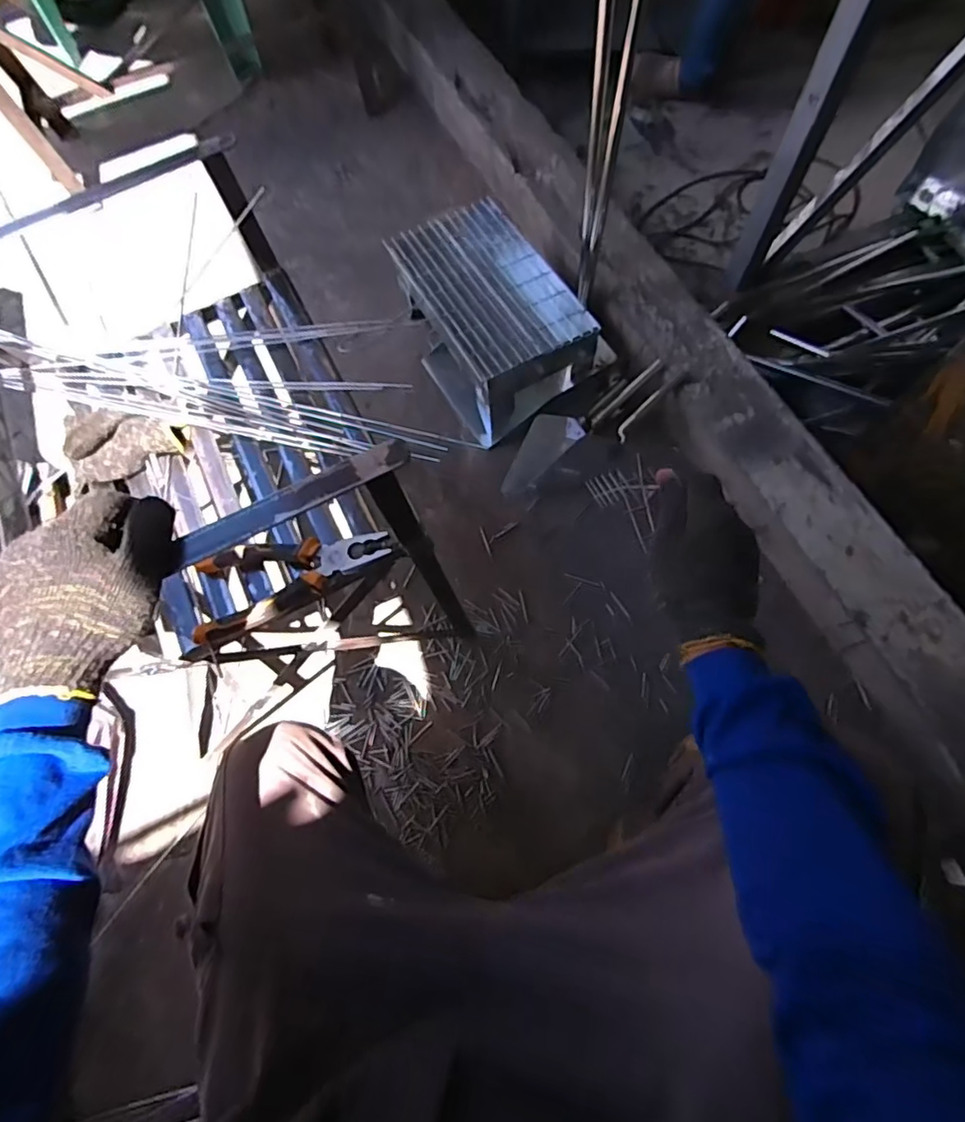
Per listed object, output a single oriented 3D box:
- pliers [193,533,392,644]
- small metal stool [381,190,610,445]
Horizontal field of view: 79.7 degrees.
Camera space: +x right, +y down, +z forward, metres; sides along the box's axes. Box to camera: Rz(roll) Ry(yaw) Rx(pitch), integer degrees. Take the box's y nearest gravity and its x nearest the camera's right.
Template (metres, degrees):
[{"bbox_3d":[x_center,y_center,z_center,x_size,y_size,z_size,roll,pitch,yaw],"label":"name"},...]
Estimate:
[{"bbox_3d":[-0.181,0.015,0.551,0.185,0.030,0.081,-13,68,-4],"label":"pliers"},{"bbox_3d":[0.020,-0.464,1.130,0.254,0.199,0.403,-28,70,-10],"label":"small metal stool"}]

